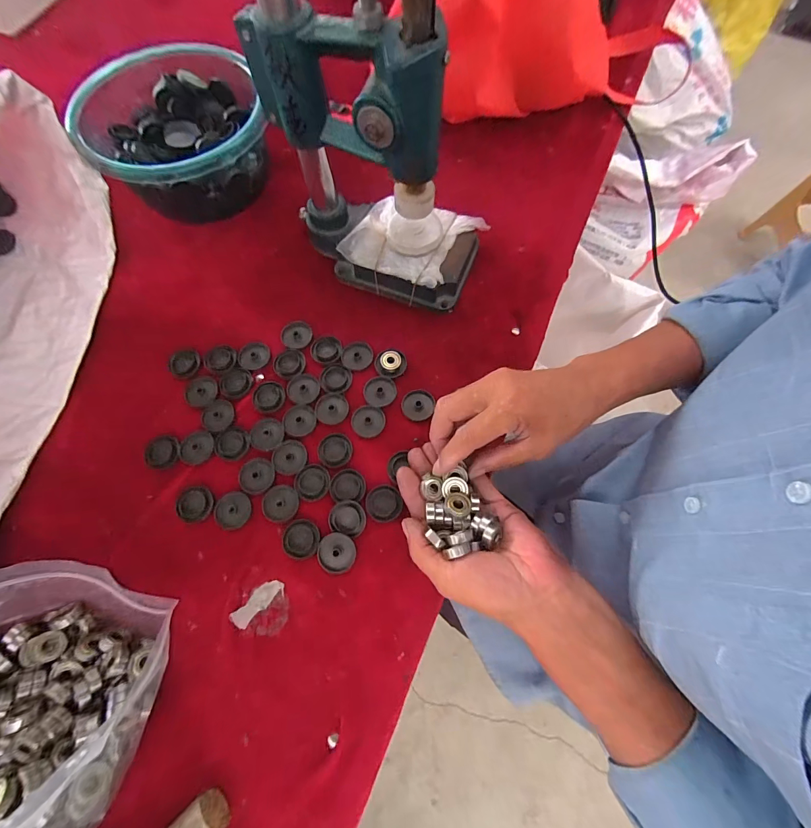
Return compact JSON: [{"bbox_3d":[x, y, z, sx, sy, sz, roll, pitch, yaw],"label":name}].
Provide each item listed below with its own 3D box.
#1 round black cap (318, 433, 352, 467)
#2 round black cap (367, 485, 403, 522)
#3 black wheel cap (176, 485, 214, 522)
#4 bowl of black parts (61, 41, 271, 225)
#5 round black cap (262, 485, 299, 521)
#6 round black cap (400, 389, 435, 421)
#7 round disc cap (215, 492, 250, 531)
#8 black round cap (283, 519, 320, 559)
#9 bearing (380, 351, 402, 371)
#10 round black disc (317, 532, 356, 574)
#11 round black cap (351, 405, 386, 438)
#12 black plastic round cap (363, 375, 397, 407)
[{"bbox_3d":[-0.068,0.034,0.355,0.032,0.004,0.033,0,71,0],"label":"round black cap"},{"bbox_3d":[-0.020,0.082,0.337,0.032,0.004,0.032,0,71,0],"label":"round black cap"},{"bbox_3d":[-0.195,0.083,0.339,0.034,0.004,0.032,0,71,0],"label":"black wheel cap"},{"bbox_3d":[-0.269,-0.323,0.441,0.189,0.089,0.200,0,71,0],"label":"bowl of black parts"},{"bbox_3d":[-0.116,0.082,0.341,0.033,0.004,0.032,0,71,0],"label":"round black cap"},{"bbox_3d":[0.012,-0.010,0.373,0.031,0.004,0.034,0,71,0],"label":"round black cap"},{"bbox_3d":[-0.159,0.088,0.338,0.031,0.004,0.033,0,71,0],"label":"round disc cap"},{"bbox_3d":[-0.093,0.112,0.330,0.033,0.004,0.032,0,71,0],"label":"black round cap"},{"bbox_3d":[-0.015,-0.056,0.388,0.022,0.007,0.021,0,71,0],"label":"bearing"},{"bbox_3d":[-0.061,0.122,0.324,0.033,0.007,0.033,0,71,0],"label":"round black disc"},{"bbox_3d":[-0.037,0.007,0.367,0.032,0.004,0.033,0,71,0],"label":"round black cap"},{"bbox_3d":[-0.026,-0.024,0.378,0.033,0.004,0.032,0,71,0],"label":"black plastic round cap"}]

